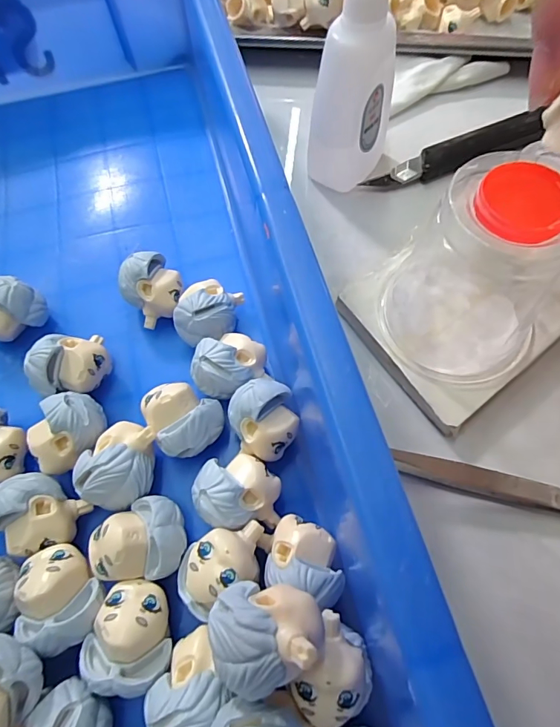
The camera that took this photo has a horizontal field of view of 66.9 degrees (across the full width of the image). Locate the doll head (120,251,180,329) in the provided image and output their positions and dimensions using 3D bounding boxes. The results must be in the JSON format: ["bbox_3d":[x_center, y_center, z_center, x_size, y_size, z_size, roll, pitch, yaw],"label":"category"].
[{"bbox_3d":[-0.051,-0.030,0.173,0.022,0.024,0.023,-1,66,1],"label":"doll head"}]

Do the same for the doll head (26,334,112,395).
[{"bbox_3d":[-0.077,0.001,0.159,0.024,0.024,0.022,-1,66,1],"label":"doll head"}]

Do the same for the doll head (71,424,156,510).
[{"bbox_3d":[-0.054,0.034,0.141,0.021,0.019,0.027,9,67,5],"label":"doll head"}]

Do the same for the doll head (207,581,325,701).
[{"bbox_3d":[-0.004,0.064,0.104,0.025,0.023,0.022,-34,70,-13],"label":"doll head"}]

